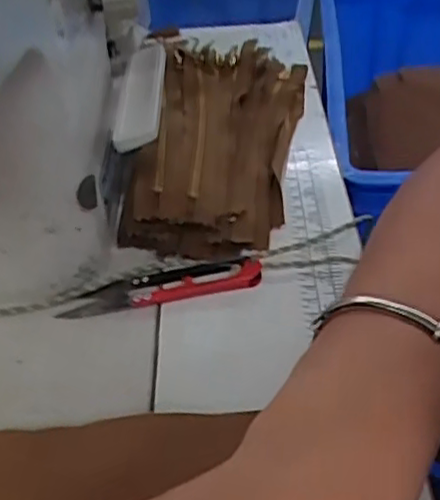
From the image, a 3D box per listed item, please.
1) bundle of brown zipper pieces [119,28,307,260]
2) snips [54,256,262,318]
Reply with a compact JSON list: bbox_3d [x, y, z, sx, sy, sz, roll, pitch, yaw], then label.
[{"bbox_3d":[0.002,-0.082,0.461,0.107,0.035,0.235,1,40,5],"label":"bundle of brown zipper pieces"},{"bbox_3d":[-0.030,0.017,0.357,0.103,0.008,0.024,-9,40,-7],"label":"snips"}]

